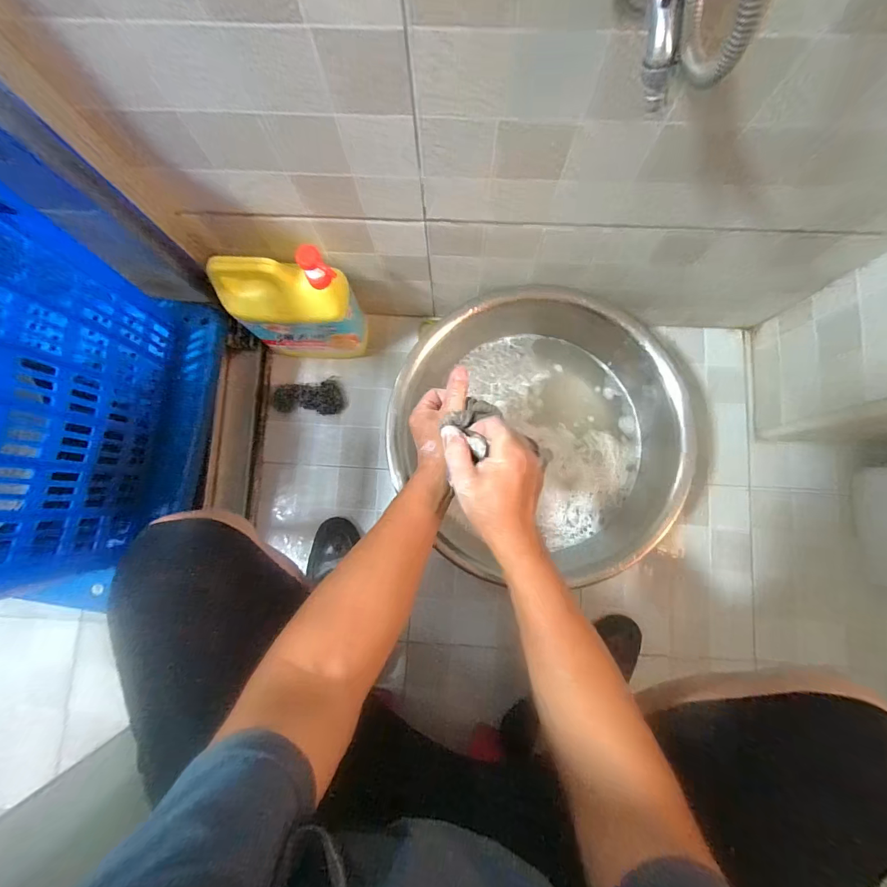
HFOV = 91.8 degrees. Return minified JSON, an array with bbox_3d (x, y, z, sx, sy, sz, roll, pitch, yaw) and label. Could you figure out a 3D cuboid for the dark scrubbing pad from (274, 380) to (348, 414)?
[{"bbox_3d":[-0.250,-0.084,0.801,0.130,0.029,0.059,-4,82,1],"label":"dark scrubbing pad"}]

